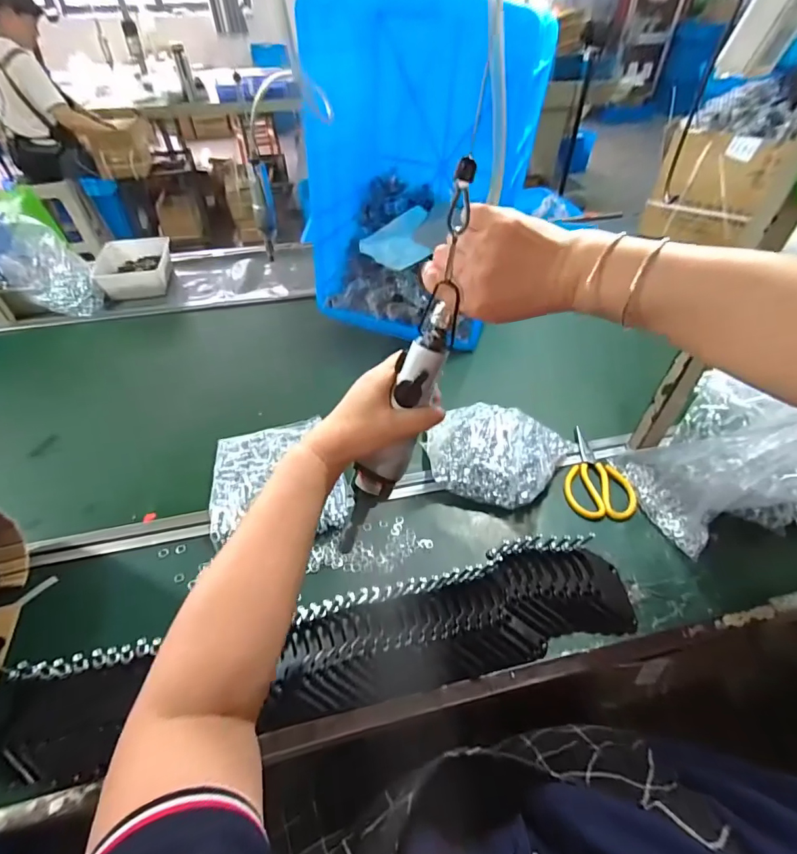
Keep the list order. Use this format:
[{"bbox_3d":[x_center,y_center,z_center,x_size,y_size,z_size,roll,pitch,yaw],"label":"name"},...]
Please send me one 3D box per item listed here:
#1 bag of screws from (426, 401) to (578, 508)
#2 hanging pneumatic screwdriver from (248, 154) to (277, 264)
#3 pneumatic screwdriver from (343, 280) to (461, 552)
[{"bbox_3d":[0.159,0.039,0.706,0.224,0.070,0.167,14,48,12],"label":"bag of screws"},{"bbox_3d":[-0.285,-0.452,0.941,0.046,0.189,0.046,-14,49,-13],"label":"hanging pneumatic screwdriver"},{"bbox_3d":[-0.006,0.019,0.409,0.034,0.265,0.036,38,31,30],"label":"pneumatic screwdriver"}]

